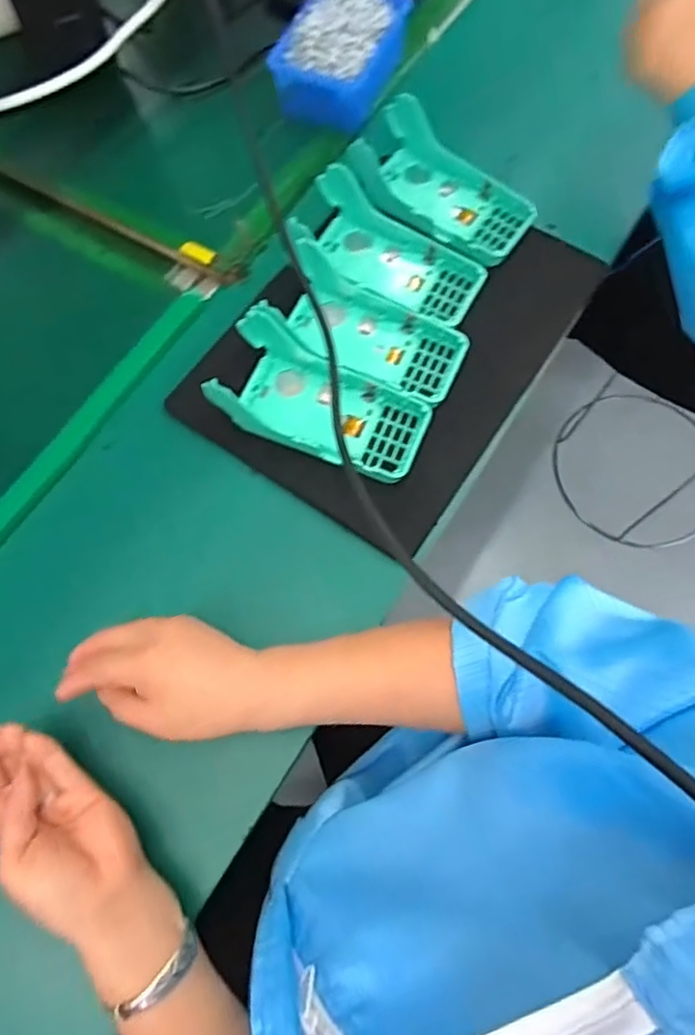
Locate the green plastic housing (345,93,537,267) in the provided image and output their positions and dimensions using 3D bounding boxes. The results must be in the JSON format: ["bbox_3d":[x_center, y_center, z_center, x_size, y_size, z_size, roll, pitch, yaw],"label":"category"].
[{"bbox_3d":[0.090,-0.309,0.563,0.166,0.046,0.095,32,76,10],"label":"green plastic housing"}]

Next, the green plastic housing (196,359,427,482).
[{"bbox_3d":[-0.018,-0.089,0.498,0.163,0.051,0.078,20,74,6],"label":"green plastic housing"}]

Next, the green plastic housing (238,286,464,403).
[{"bbox_3d":[0.010,-0.156,0.512,0.174,0.052,0.080,21,74,7],"label":"green plastic housing"}]

